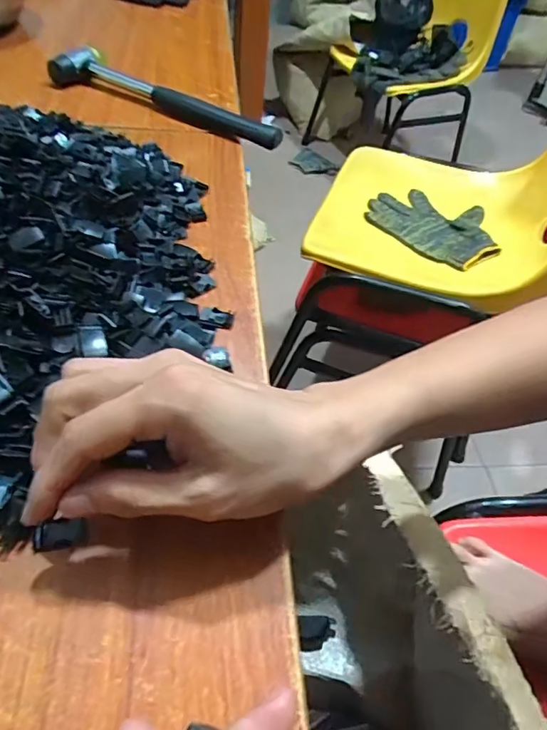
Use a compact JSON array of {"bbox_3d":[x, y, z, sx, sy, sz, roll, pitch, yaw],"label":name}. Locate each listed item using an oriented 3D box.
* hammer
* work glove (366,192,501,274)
[{"bbox_3d":[-0.097,-0.252,0.472,0.230,0.025,0.052,21,52,12],"label":"hammer"},{"bbox_3d":[0.248,-0.213,0.766,0.193,0.018,0.144,36,55,22],"label":"work glove"}]

